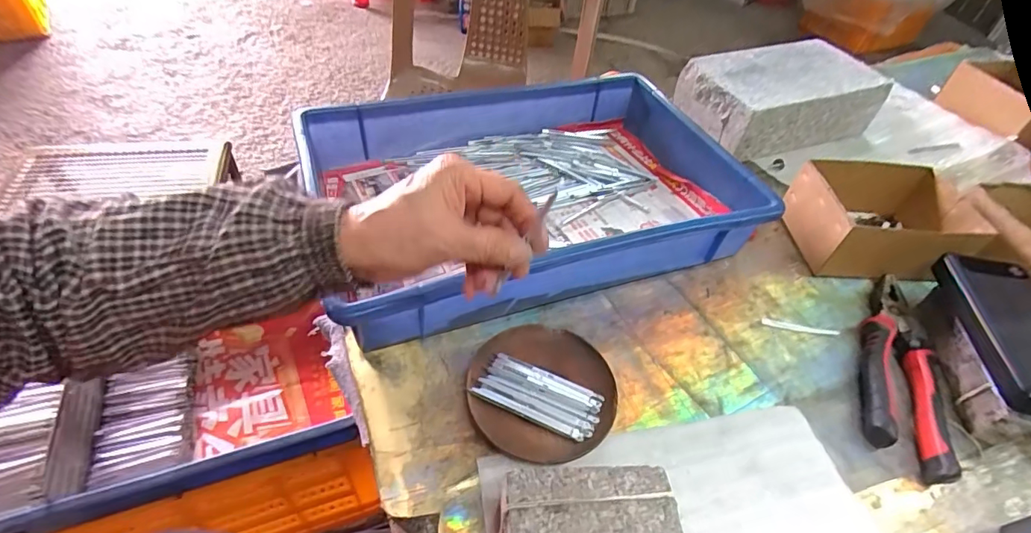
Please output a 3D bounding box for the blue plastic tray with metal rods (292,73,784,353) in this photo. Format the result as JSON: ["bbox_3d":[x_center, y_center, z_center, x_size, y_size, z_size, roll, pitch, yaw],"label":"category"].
[{"bbox_3d":[0.016,-0.082,0.521,0.424,0.078,0.291,-12,50,-15],"label":"blue plastic tray with metal rods"}]

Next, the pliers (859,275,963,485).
[{"bbox_3d":[0.342,0.086,0.436,0.063,0.022,0.206,21,50,15],"label":"pliers"}]

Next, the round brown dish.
[{"bbox_3d":[0.021,0.097,0.393,0.112,0.013,0.109,2,47,-2],"label":"round brown dish"}]

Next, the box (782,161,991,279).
[{"bbox_3d":[0.393,-0.047,0.525,0.174,0.069,0.117,3,47,-2],"label":"box"}]

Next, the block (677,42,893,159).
[{"bbox_3d":[0.372,-0.239,0.695,0.255,0.082,0.141,-14,50,-17],"label":"block"}]

